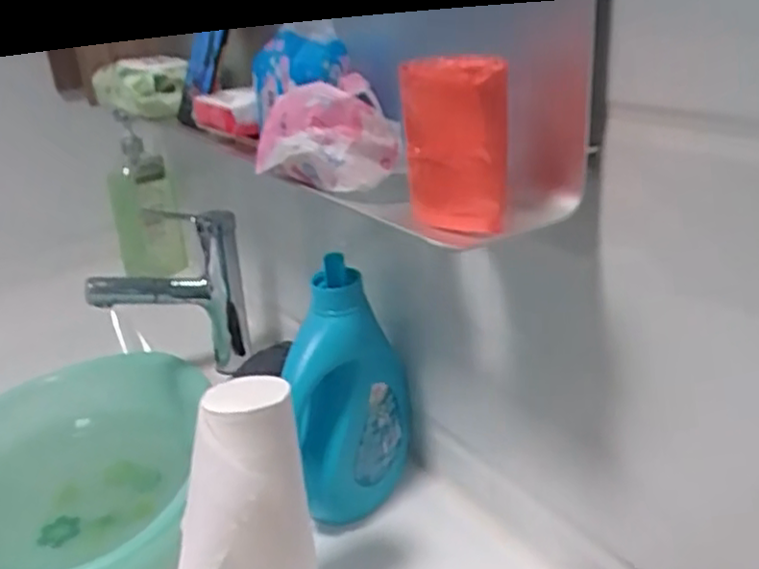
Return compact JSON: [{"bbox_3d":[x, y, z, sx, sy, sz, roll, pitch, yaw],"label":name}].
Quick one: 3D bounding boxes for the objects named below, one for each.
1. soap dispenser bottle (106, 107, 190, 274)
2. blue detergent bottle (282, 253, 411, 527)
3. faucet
[{"bbox_3d":[-0.371,-0.130,1.111,0.099,0.252,0.080,-13,25,-17],"label":"soap dispenser bottle"},{"bbox_3d":[-0.025,0.097,0.621,0.098,0.217,0.099,-4,24,1],"label":"blue detergent bottle"},{"bbox_3d":[-0.240,0.017,0.814,0.163,0.199,0.055,-14,26,-20],"label":"faucet"}]

